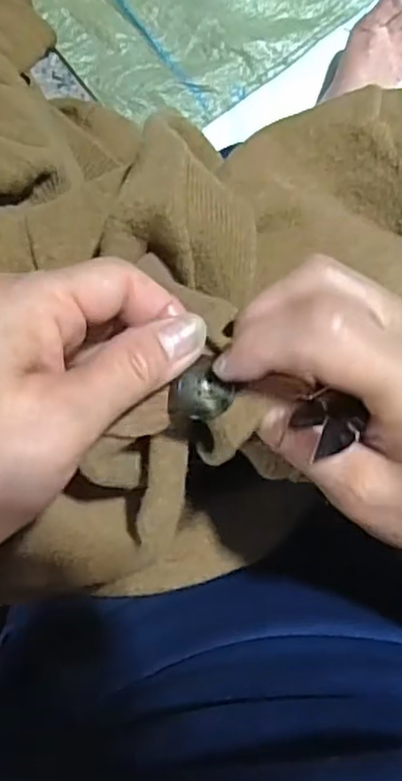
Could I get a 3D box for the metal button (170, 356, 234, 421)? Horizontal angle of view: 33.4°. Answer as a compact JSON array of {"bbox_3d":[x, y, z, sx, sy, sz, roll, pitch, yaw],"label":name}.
[{"bbox_3d":[0.000,0.002,0.238,0.019,0.013,0.021,42,88,1],"label":"metal button"}]

